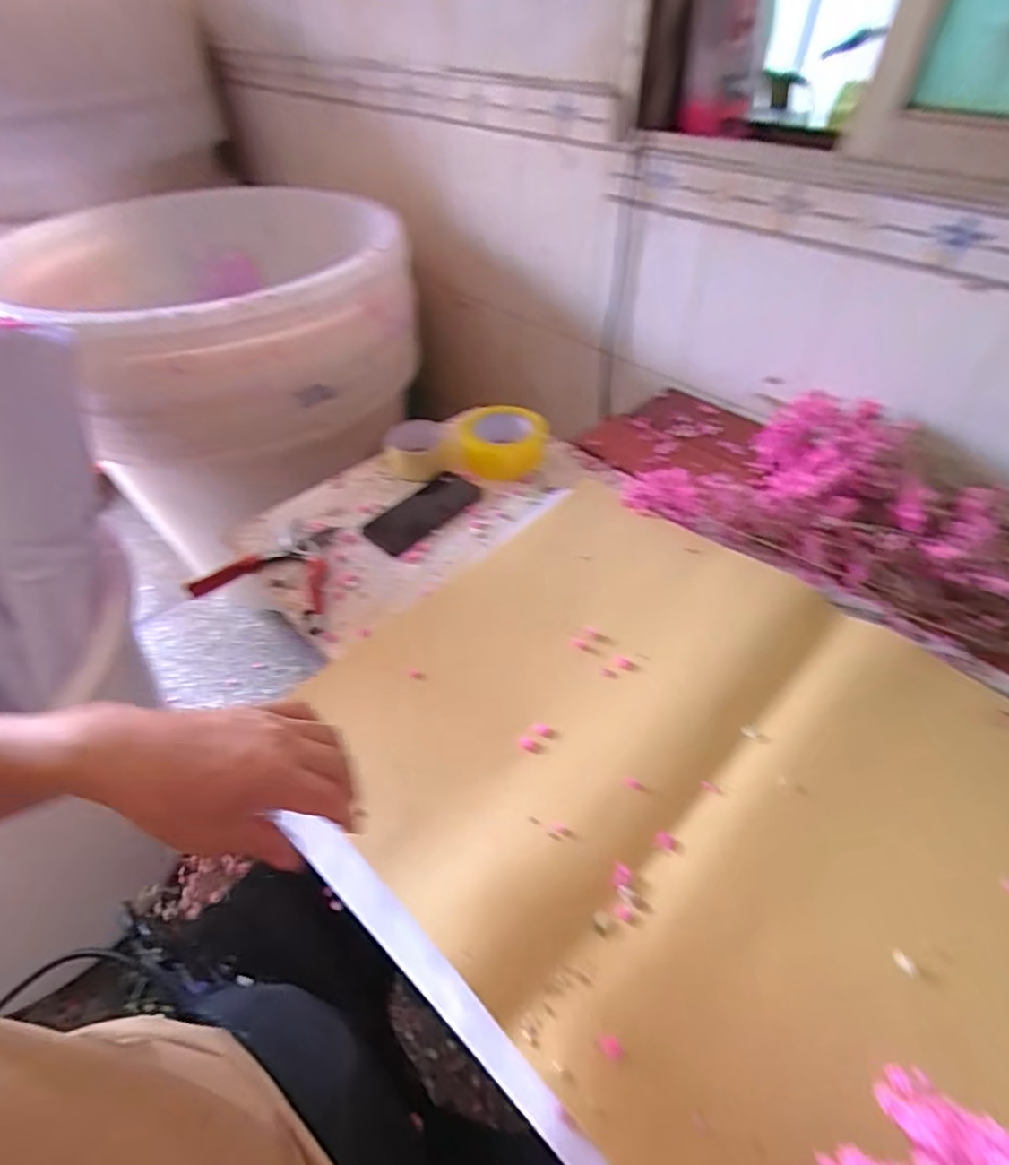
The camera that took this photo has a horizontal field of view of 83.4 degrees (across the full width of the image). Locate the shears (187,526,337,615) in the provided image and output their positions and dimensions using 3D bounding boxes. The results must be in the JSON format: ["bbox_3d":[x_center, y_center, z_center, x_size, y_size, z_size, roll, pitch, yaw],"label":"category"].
[{"bbox_3d":[-0.263,-0.025,0.667,0.154,0.019,0.132,10,48,9],"label":"shears"}]

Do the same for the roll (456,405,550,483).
[{"bbox_3d":[-0.003,-0.201,0.805,0.126,0.054,0.123,0,48,0],"label":"roll"}]

